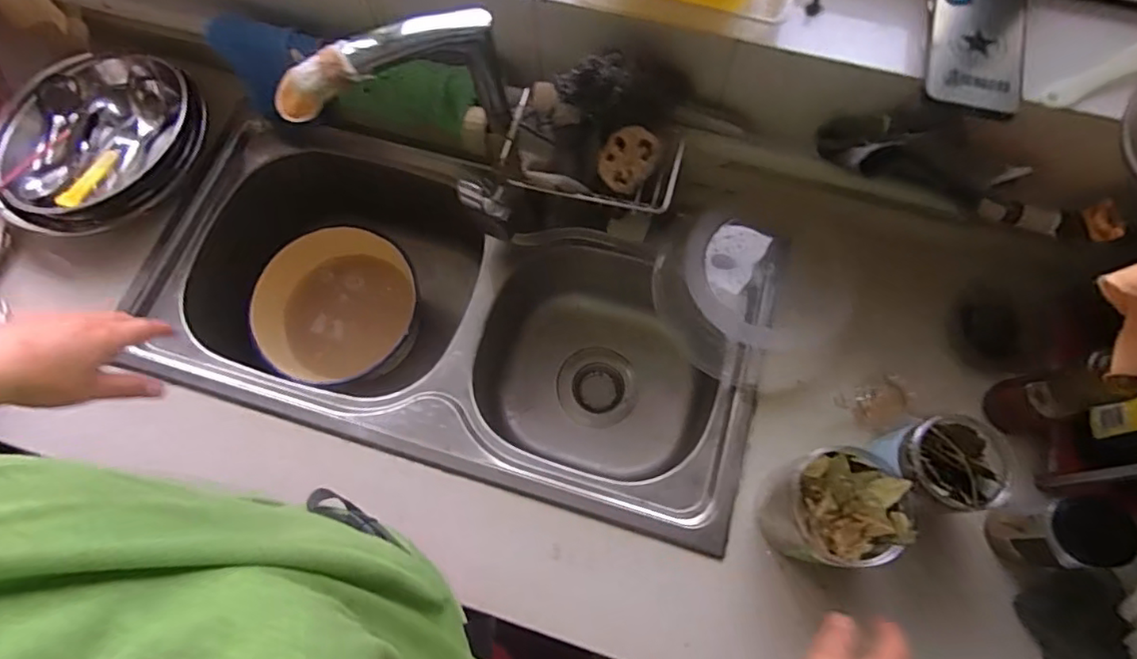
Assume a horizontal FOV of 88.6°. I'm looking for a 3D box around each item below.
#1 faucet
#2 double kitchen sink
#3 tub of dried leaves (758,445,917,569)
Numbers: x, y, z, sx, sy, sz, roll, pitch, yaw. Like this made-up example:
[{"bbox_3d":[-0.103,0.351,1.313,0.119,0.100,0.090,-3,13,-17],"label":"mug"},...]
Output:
[{"bbox_3d":[-0.147,-0.199,0.526,0.183,0.156,0.064,-18,71,-4],"label":"faucet"},{"bbox_3d":[-0.143,-0.005,0.771,0.731,0.186,0.353,16,72,7],"label":"double kitchen sink"},{"bbox_3d":[0.239,0.164,0.539,0.090,0.114,0.099,-1,71,2],"label":"tub of dried leaves"}]

